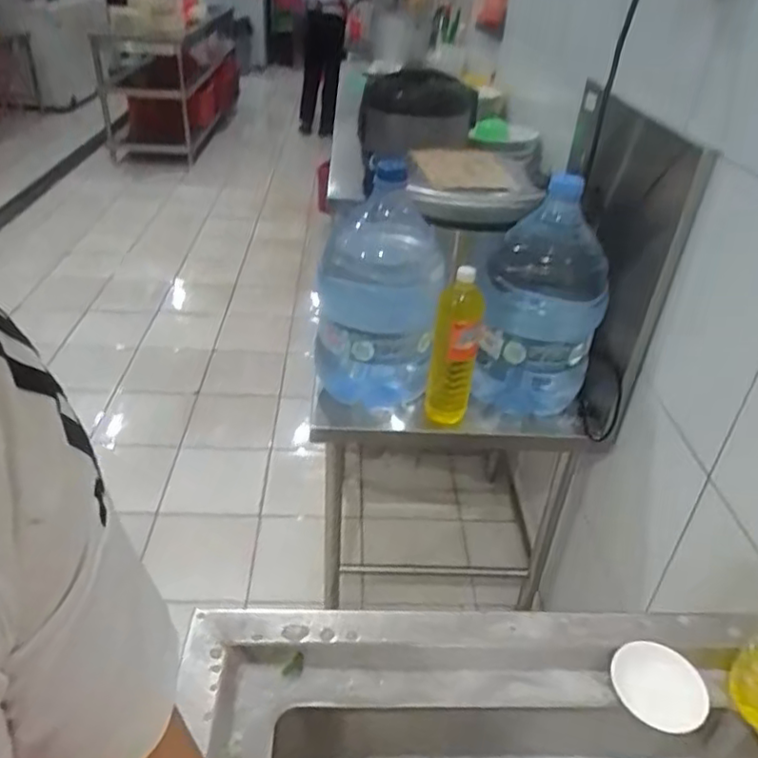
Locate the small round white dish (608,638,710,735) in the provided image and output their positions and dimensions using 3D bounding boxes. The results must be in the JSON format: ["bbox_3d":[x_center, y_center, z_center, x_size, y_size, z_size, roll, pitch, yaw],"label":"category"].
[{"bbox_3d":[0.275,0.302,0.633,0.083,0.023,0.091,3,35,-2],"label":"small round white dish"}]

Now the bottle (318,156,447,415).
[{"bbox_3d":[0.002,-0.172,1.233,0.221,0.421,0.234,5,35,1],"label":"bottle"}]

